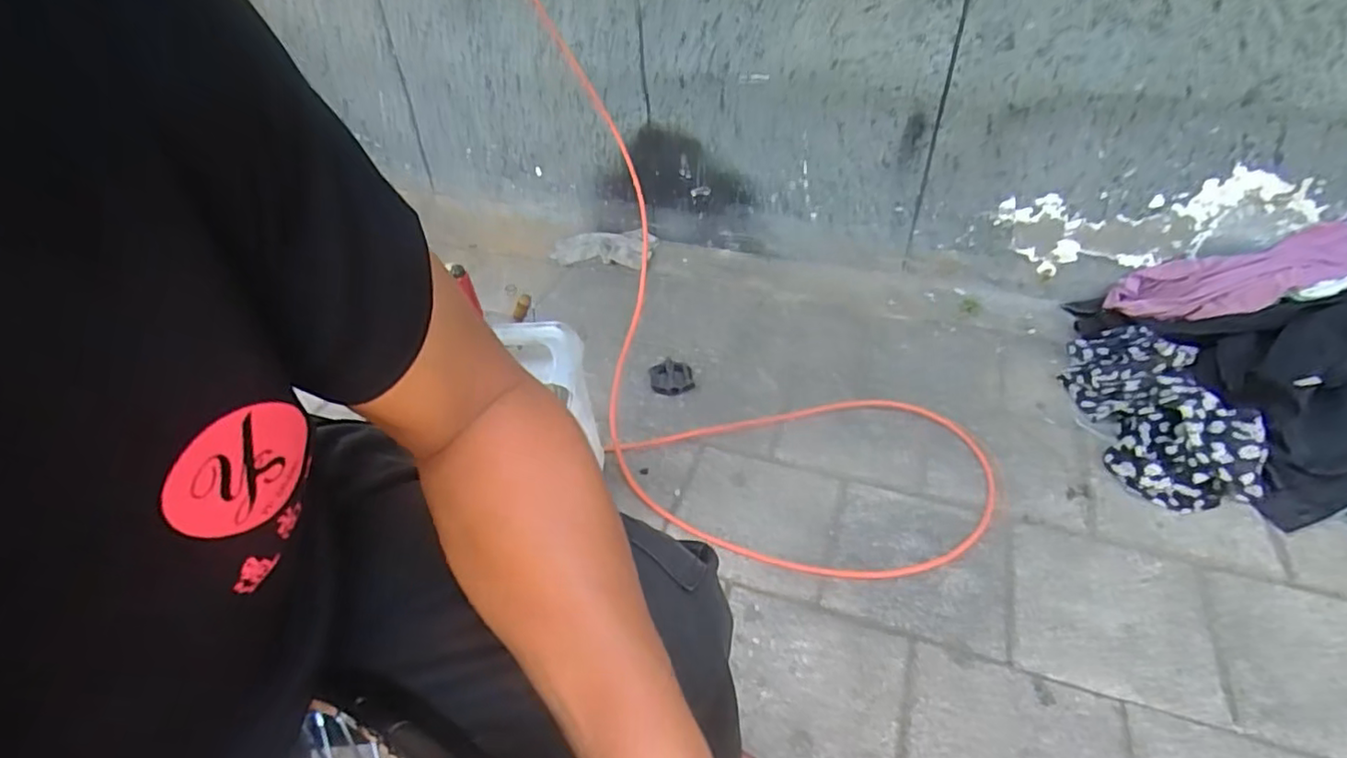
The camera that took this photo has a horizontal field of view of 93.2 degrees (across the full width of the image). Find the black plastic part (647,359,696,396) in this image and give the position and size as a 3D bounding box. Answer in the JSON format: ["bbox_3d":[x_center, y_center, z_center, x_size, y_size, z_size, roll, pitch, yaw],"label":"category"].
[{"bbox_3d":[-0.005,-0.003,1.213,0.080,0.033,0.093,-5,40,-3],"label":"black plastic part"}]

